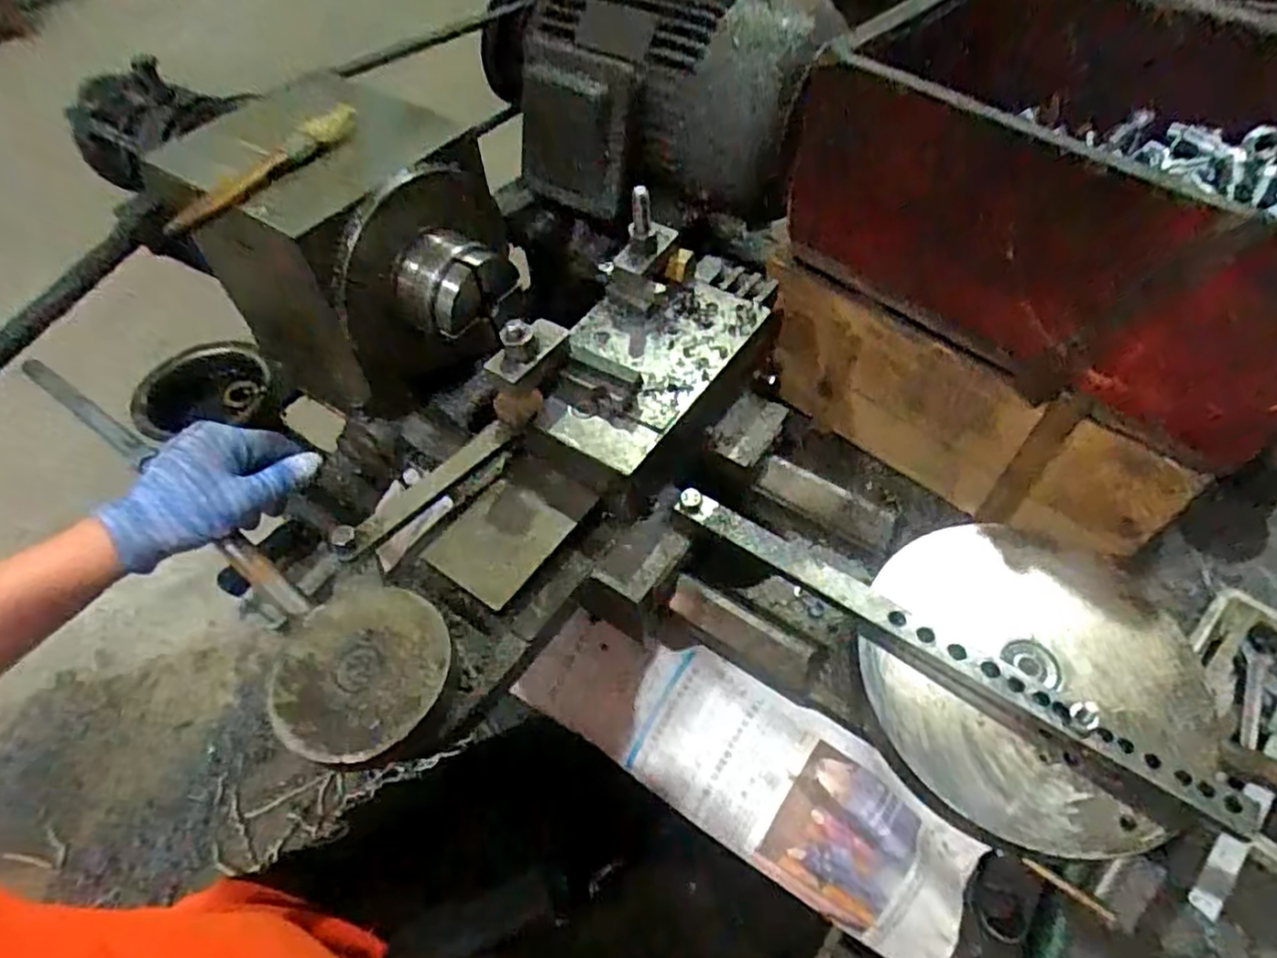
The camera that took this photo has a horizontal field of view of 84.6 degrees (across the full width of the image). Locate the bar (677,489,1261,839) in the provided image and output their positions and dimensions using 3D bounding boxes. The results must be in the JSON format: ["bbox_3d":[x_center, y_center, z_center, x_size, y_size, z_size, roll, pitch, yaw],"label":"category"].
[{"bbox_3d":[0.164,0.086,0.401,0.324,0.020,0.026,30,60,22],"label":"bar"}]

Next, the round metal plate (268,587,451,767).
[{"bbox_3d":[-0.154,0.105,0.387,0.093,0.006,0.096,-1,54,2],"label":"round metal plate"}]

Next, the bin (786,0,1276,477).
[{"bbox_3d":[0.310,-0.203,0.474,0.333,0.182,0.204,38,63,26],"label":"bin"}]

